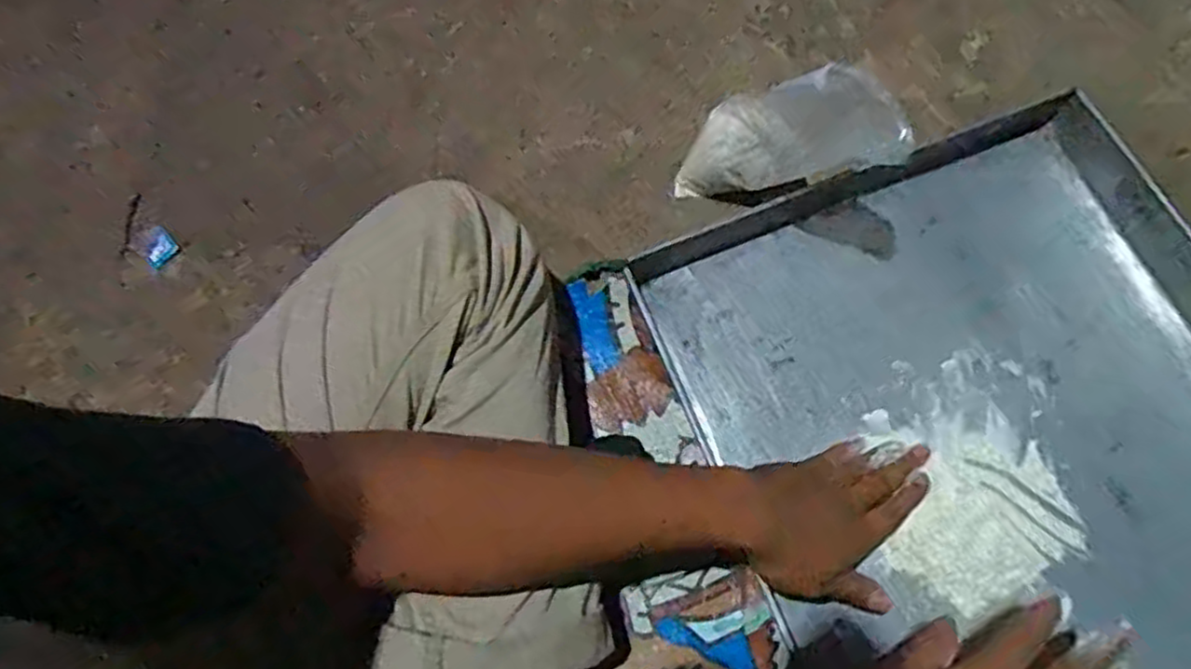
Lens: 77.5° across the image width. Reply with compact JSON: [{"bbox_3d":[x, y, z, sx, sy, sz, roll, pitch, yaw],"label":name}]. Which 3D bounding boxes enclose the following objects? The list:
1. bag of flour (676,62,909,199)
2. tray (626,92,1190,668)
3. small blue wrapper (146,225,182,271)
[{"bbox_3d":[0.141,-0.149,0.577,0.088,0.228,0.055,40,74,-22],"label":"bag of flour"},{"bbox_3d":[0.314,0.095,0.549,0.411,0.059,0.519,-22,72,-5],"label":"tray"},{"bbox_3d":[-0.398,-0.078,0.677,0.028,0.015,0.027,-40,75,-11],"label":"small blue wrapper"}]

